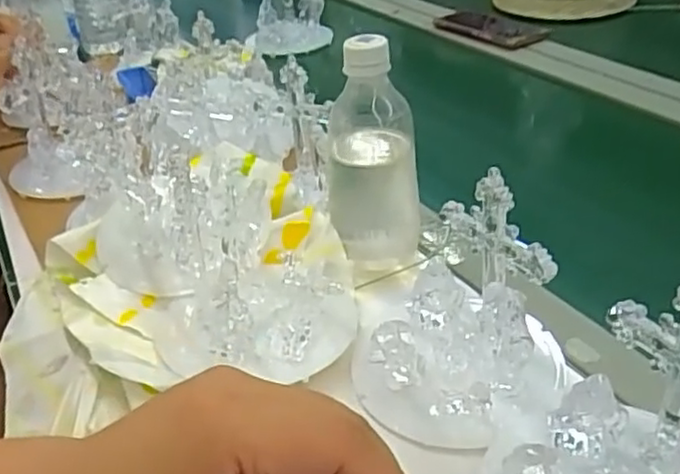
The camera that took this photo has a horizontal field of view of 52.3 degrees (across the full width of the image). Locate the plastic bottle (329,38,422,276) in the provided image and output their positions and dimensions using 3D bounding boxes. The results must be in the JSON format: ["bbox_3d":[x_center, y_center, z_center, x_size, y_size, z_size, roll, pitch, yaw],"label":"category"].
[{"bbox_3d":[0.023,-0.062,0.503,0.065,0.168,0.074,-5,33,0],"label":"plastic bottle"}]

